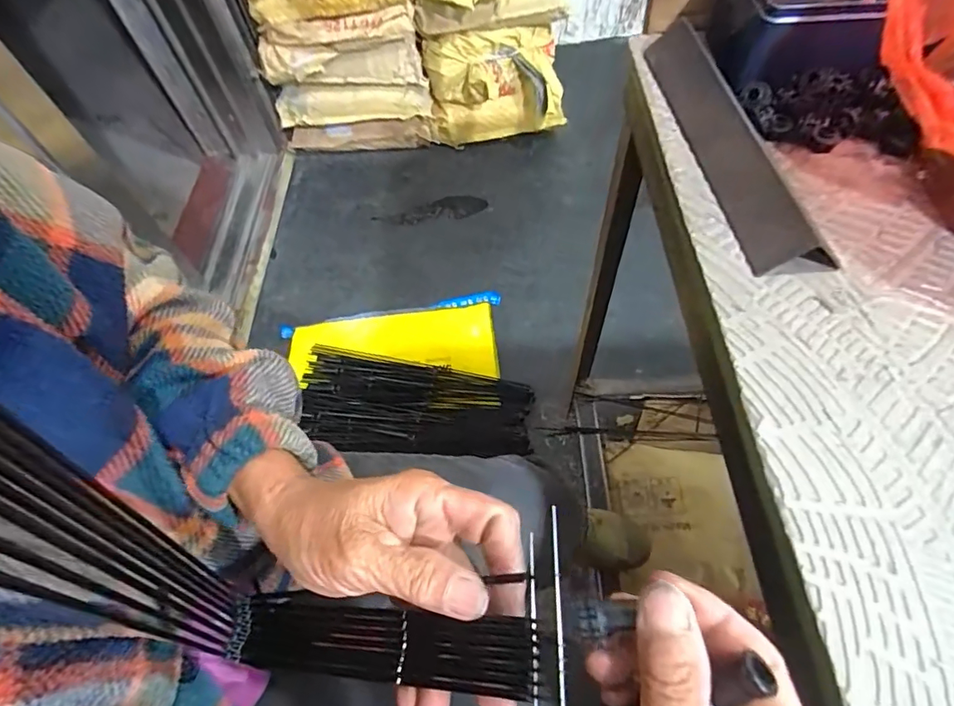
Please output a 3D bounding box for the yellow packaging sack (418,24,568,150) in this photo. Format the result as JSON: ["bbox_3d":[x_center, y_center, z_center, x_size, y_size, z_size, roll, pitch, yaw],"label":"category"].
[{"bbox_3d":[0.049,-0.765,1.452,0.391,0.275,0.182,-5,59,1],"label":"yellow packaging sack"}]

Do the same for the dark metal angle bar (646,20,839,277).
[{"bbox_3d":[0.165,-0.154,0.338,0.041,0.031,0.236,-11,60,-3],"label":"dark metal angle bar"}]

